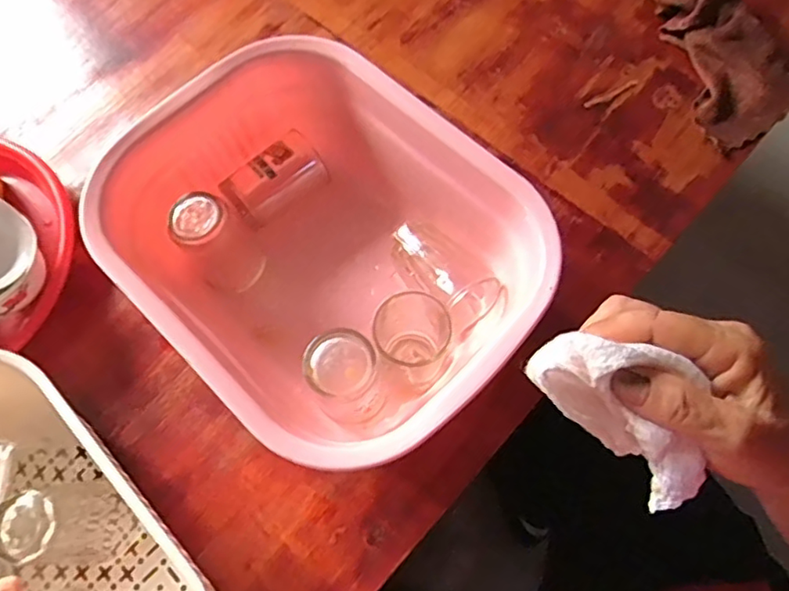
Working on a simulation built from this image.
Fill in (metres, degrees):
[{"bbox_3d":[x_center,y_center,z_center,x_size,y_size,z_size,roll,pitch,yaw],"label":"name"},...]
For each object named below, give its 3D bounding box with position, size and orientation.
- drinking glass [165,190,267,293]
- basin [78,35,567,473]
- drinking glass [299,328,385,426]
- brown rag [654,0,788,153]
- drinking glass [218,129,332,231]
[{"bbox_3d":[-0.138,-0.040,0.481,0.050,0.089,0.045,-31,69,-10],"label":"drinking glass"},{"bbox_3d":[-0.054,-0.031,0.452,0.231,0.114,0.293,-43,71,-14],"label":"basin"},{"bbox_3d":[-0.034,0.060,0.430,0.047,0.079,0.048,-9,67,-1],"label":"drinking glass"},{"bbox_3d":[0.293,-0.239,0.562,0.089,0.046,0.200,-22,68,-6],"label":"brown rag"},{"bbox_3d":[-0.101,-0.094,0.514,0.048,0.053,0.082,41,75,18],"label":"drinking glass"}]

